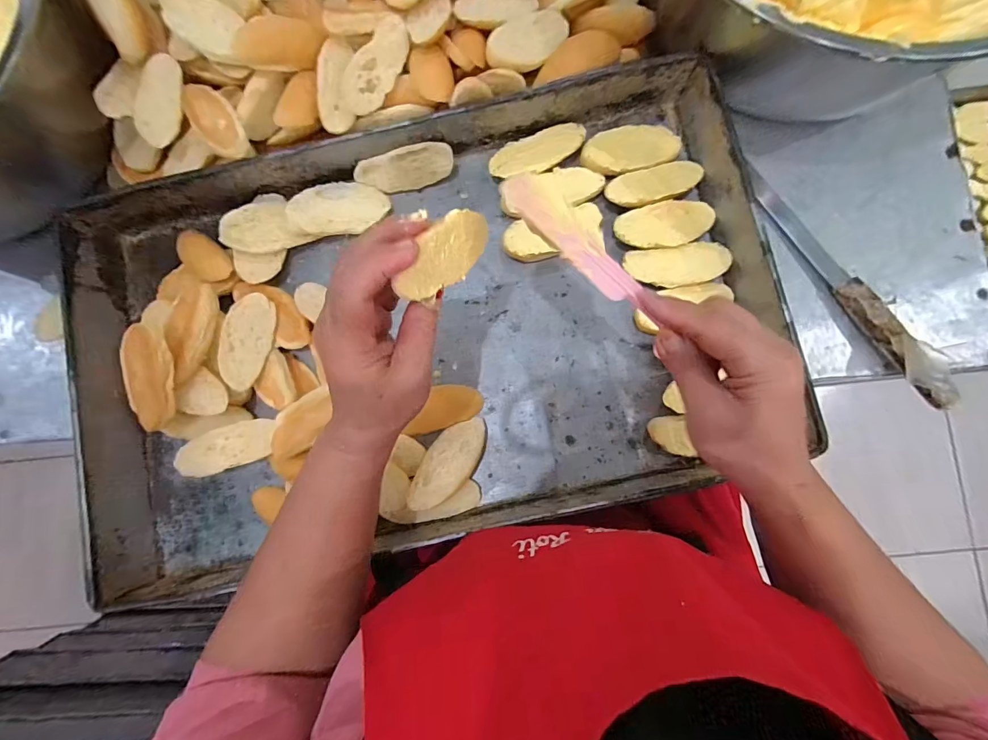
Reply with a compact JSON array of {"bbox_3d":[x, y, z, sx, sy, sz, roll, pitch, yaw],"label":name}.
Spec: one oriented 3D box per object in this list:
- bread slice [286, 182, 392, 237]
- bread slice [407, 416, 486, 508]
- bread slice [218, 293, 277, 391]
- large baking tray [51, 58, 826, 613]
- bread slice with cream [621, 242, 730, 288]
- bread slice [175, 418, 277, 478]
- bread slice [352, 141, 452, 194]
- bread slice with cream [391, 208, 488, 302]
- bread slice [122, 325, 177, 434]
[{"bbox_3d":[-0.151,-0.158,0.411,0.092,0.006,0.049,-8,93,-15],"label":"bread slice"},{"bbox_3d":[-0.042,0.084,0.380,0.048,0.007,0.093,15,59,23],"label":"bread slice"},{"bbox_3d":[-0.232,-0.027,0.392,0.042,0.014,0.088,16,78,-24],"label":"bread slice"},{"bbox_3d":[-0.068,-0.041,0.390,0.608,0.067,0.375,-13,84,1],"label":"large baking tray"},{"bbox_3d":[0.174,-0.099,0.396,0.091,0.012,0.038,-6,84,1],"label":"bread slice with cream"},{"bbox_3d":[-0.241,0.070,0.382,0.080,0.013,0.037,-22,84,-22],"label":"bread slice"},{"bbox_3d":[-0.086,-0.195,0.410,0.095,0.040,0.007,-10,50,8],"label":"bread slice"},{"bbox_3d":[-0.028,-0.069,0.247,0.004,0.079,0.042,21,129,25],"label":"bread slice with cream"},{"bbox_3d":[-0.295,0.008,0.358,0.042,0.013,0.092,11,109,3],"label":"bread slice"}]

